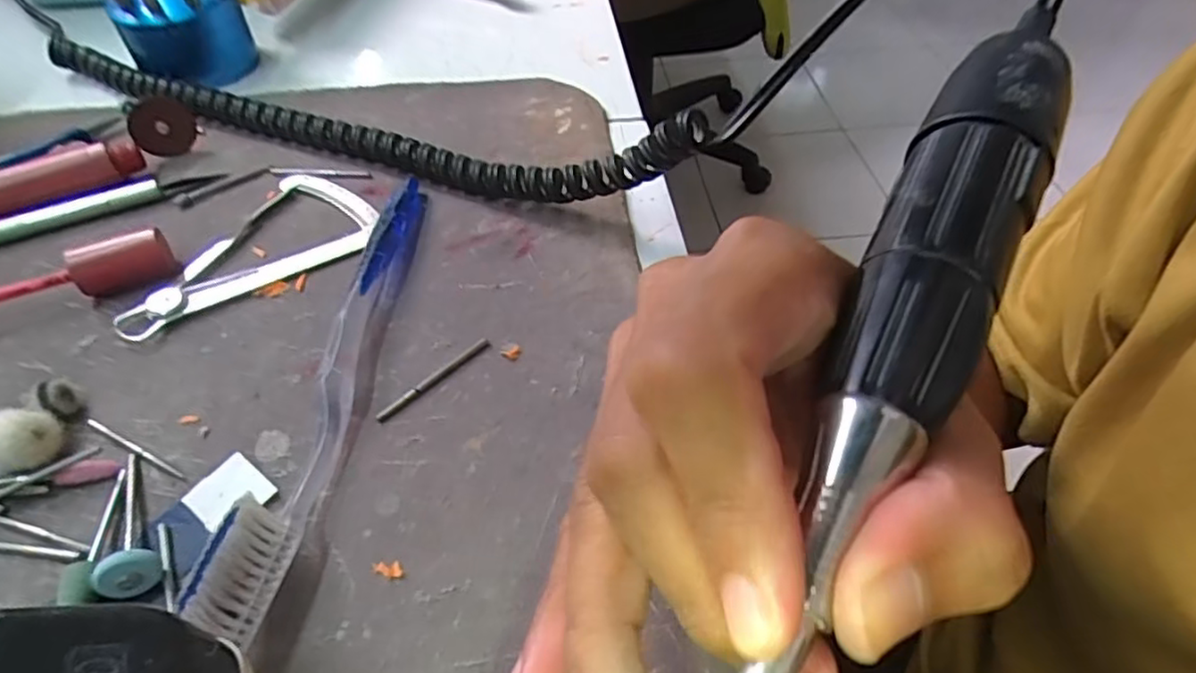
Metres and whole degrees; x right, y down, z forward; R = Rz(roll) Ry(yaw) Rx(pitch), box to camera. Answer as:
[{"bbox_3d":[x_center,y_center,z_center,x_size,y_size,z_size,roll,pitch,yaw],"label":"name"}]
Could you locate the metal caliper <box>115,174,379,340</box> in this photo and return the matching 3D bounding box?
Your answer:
[{"bbox_3d":[-0.124,-0.029,0.257,0.053,0.005,0.095,18,51,14],"label":"metal caliper"}]

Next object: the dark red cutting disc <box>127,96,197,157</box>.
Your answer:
[{"bbox_3d":[-0.191,-0.092,0.300,0.025,0.026,0.004,0,34,-32],"label":"dark red cutting disc"}]

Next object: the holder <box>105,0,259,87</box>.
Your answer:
[{"bbox_3d":[-0.211,-0.168,0.341,0.050,0.062,0.051,5,49,4],"label":"holder"}]

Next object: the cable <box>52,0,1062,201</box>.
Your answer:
[{"bbox_3d":[-0.070,-0.096,0.284,0.432,0.081,0.047,6,48,25],"label":"cable"}]

